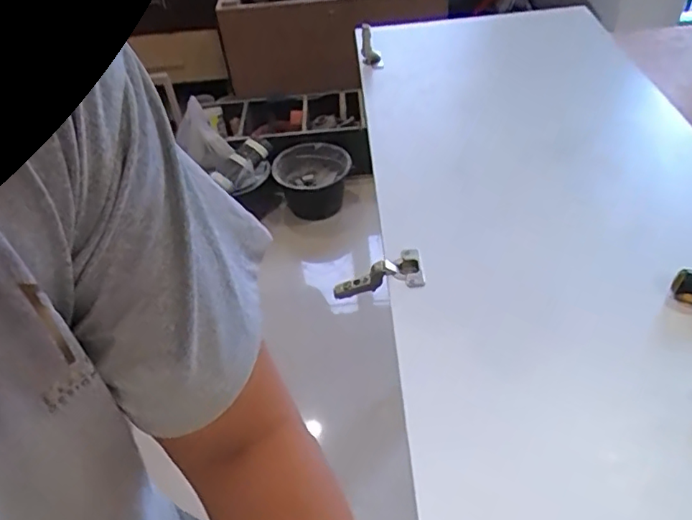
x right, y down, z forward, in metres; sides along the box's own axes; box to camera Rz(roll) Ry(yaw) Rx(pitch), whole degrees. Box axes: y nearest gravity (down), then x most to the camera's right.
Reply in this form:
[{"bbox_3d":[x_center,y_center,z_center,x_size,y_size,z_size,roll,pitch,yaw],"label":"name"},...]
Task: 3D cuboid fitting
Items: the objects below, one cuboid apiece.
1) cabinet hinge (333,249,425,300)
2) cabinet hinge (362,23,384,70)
[{"bbox_3d":[0.036,0.019,0.694,0.113,0.035,0.049,-19,42,15],"label":"cabinet hinge"},{"bbox_3d":[0.049,-0.406,1.085,0.040,0.064,0.063,-3,44,4],"label":"cabinet hinge"}]

